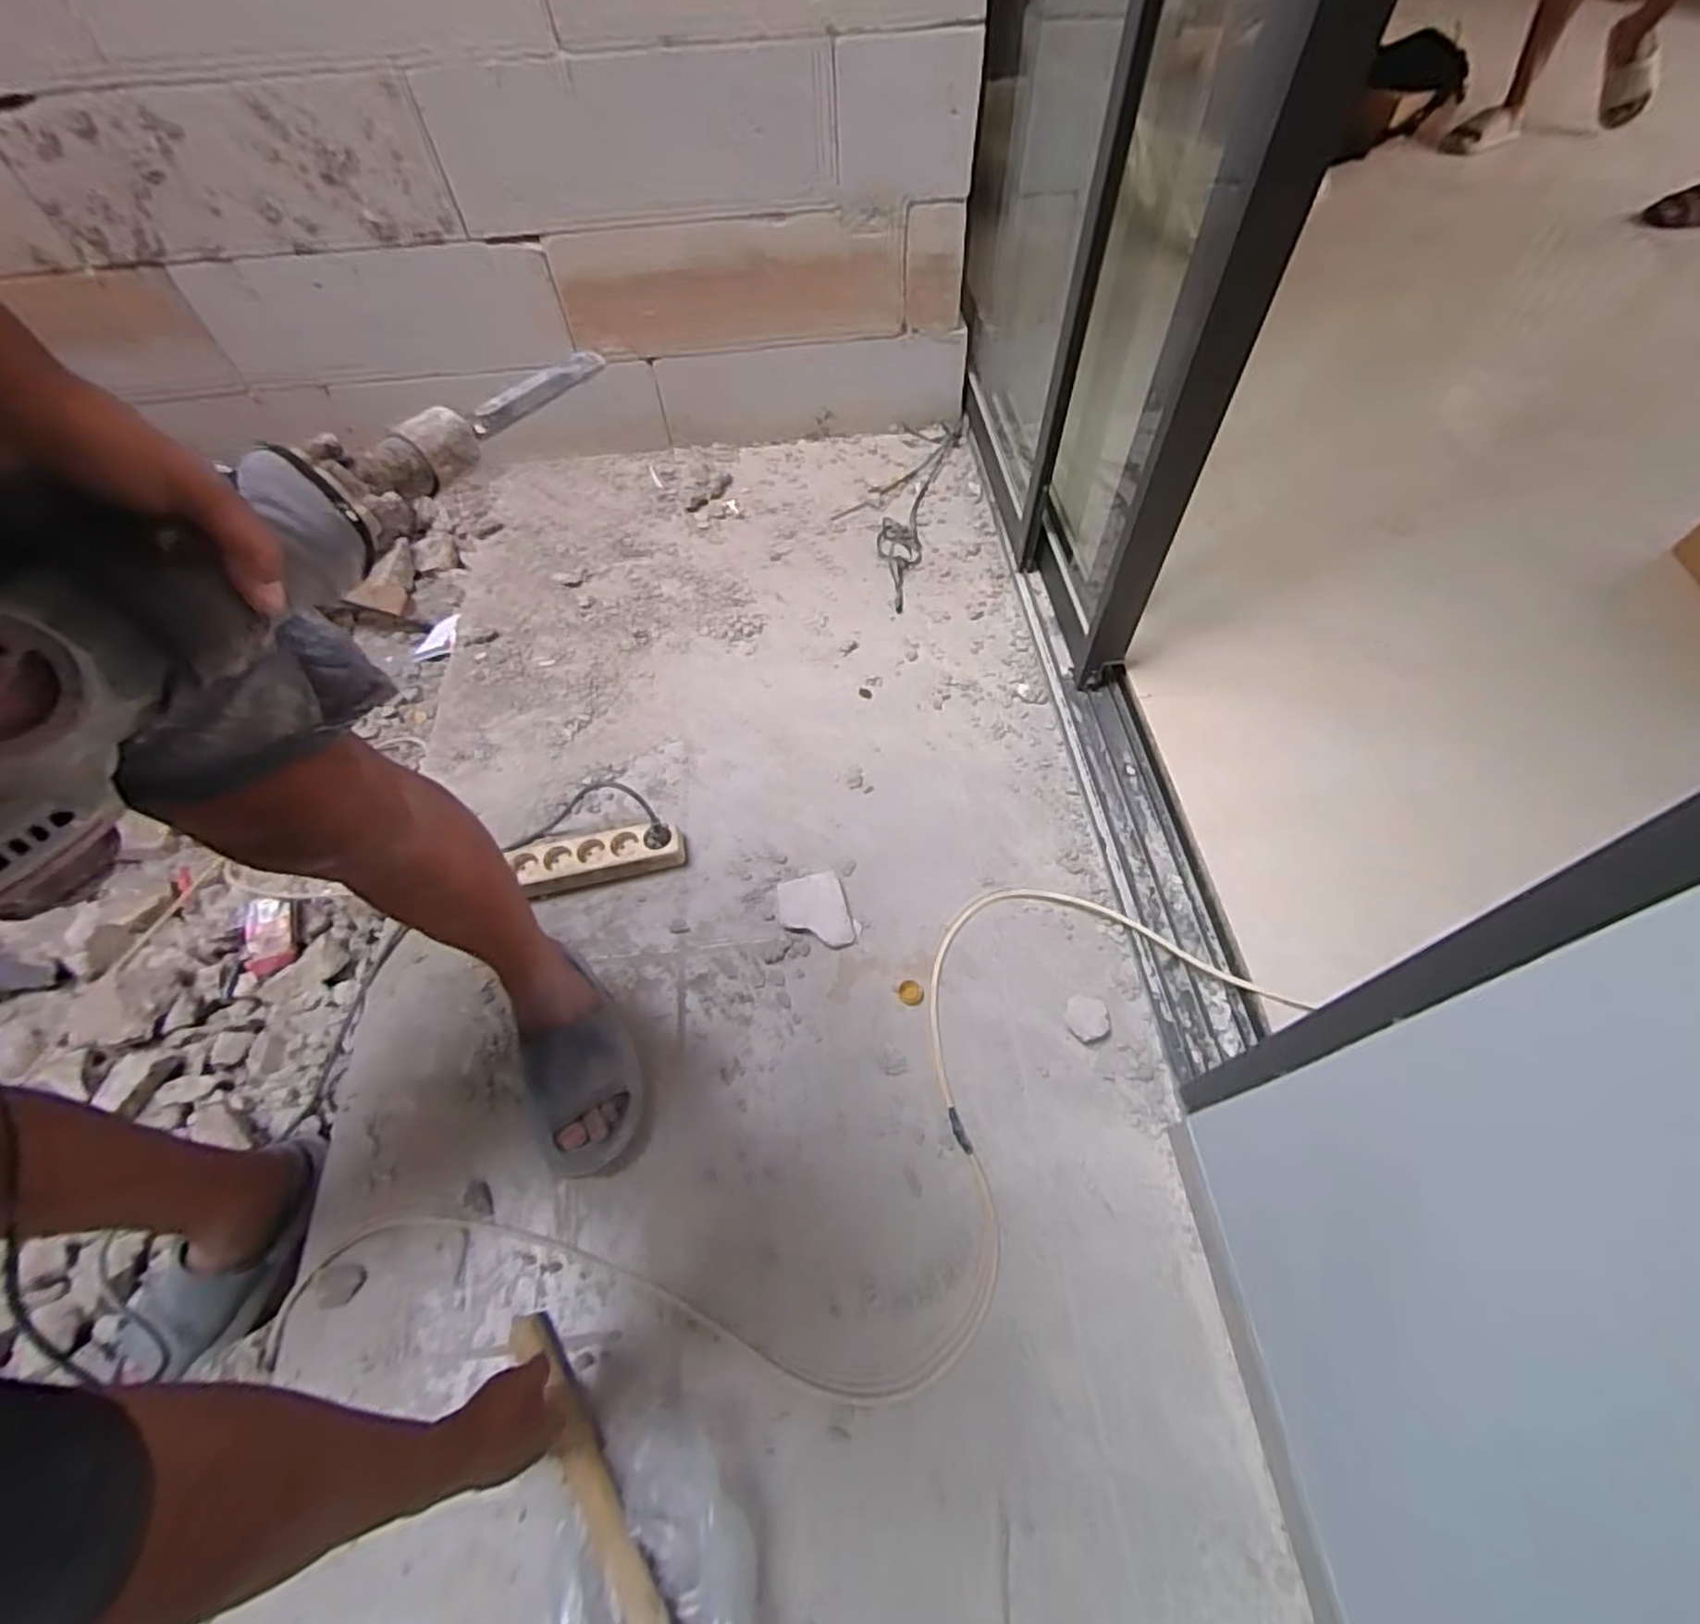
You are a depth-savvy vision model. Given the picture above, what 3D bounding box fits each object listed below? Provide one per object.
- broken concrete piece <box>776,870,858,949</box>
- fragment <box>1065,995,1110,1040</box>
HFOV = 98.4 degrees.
[{"bbox_3d":[-0.045,0.131,0.945,0.086,0.028,0.096,-13,61,-5],"label":"broken concrete piece"},{"bbox_3d":[0.280,0.244,0.868,0.047,0.018,0.050,6,61,5],"label":"fragment"}]

